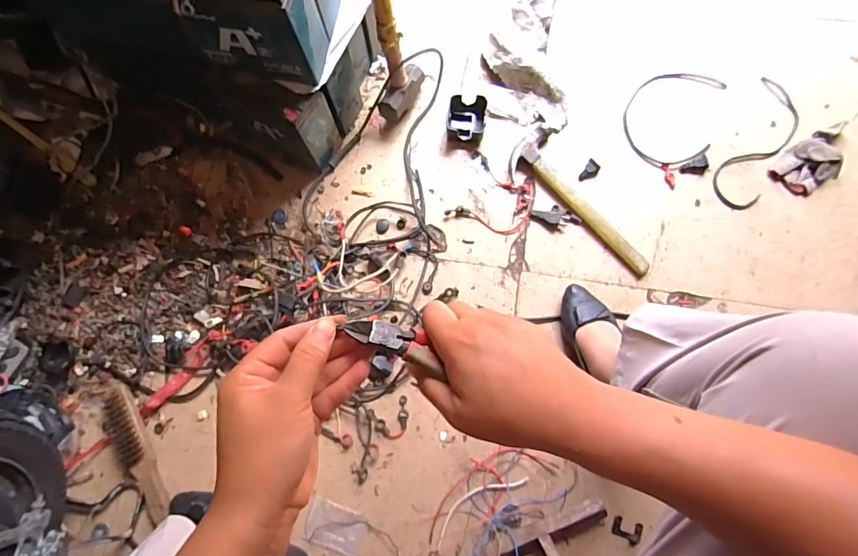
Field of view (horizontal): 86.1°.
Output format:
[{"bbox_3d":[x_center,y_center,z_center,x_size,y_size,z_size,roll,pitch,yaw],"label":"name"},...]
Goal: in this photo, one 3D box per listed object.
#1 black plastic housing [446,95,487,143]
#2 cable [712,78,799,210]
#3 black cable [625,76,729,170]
[{"bbox_3d":[0.071,-0.297,0.854,0.071,0.043,0.075,0,77,1],"label":"black plastic housing"},{"bbox_3d":[0.622,-0.250,0.869,0.090,0.011,0.278,31,79,7],"label":"cable"},{"bbox_3d":[0.468,-0.315,0.886,0.166,0.013,0.228,21,75,7],"label":"black cable"}]

